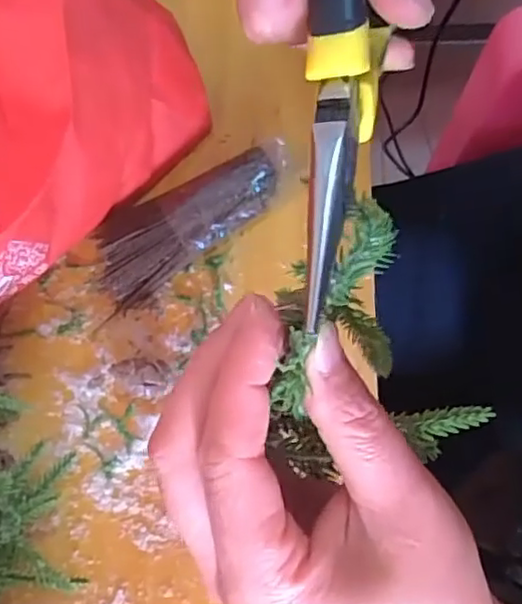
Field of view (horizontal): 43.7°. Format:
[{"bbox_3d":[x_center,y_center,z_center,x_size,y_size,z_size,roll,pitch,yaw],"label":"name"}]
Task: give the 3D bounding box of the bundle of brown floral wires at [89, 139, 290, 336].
[{"bbox_3d":[-0.042,-0.051,0.389,0.134,0.022,0.048,-36,75,-8],"label":"bundle of brown floral wires"}]

